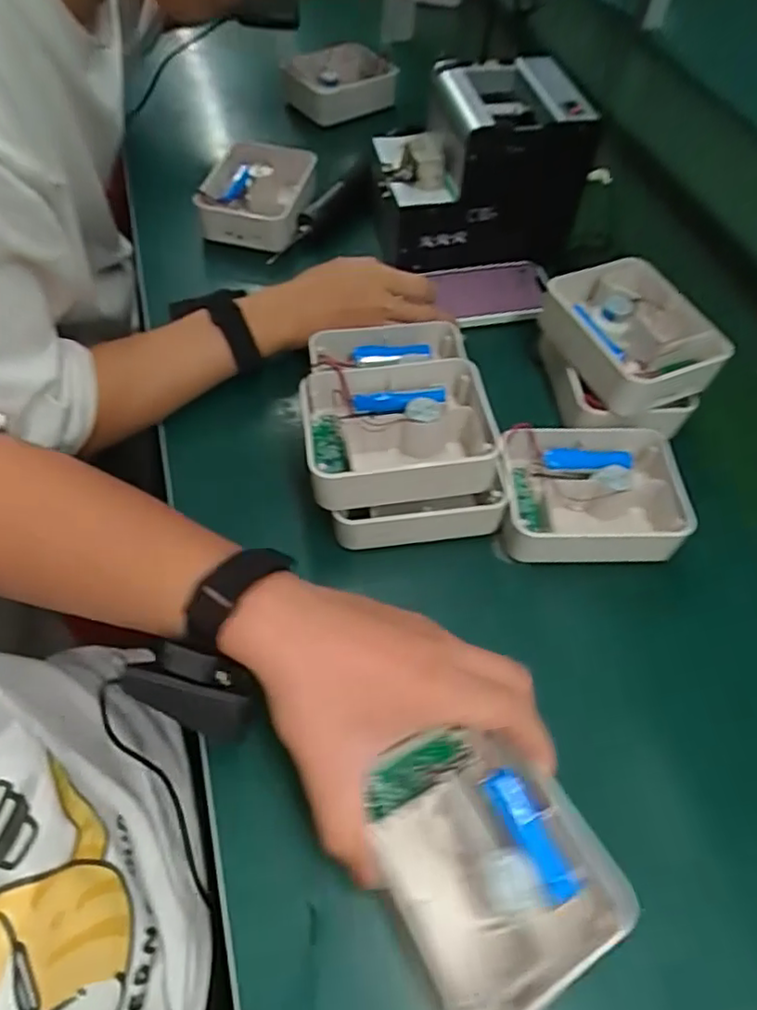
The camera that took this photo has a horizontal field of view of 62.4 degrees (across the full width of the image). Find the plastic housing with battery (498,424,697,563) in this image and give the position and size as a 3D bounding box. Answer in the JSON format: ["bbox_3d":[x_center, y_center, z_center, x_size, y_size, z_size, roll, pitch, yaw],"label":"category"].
[{"bbox_3d":[0.156,-0.007,0.474,0.130,0.043,0.106,1,57,-1],"label":"plastic housing with battery"}]

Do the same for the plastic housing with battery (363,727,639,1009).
[{"bbox_3d":[0.055,0.181,0.327,0.105,0.032,0.125,-26,59,-17],"label":"plastic housing with battery"}]

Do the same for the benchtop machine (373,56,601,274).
[{"bbox_3d":[0.095,-0.334,0.614,0.184,0.132,0.131,-8,58,-9],"label":"benchtop machine"}]

